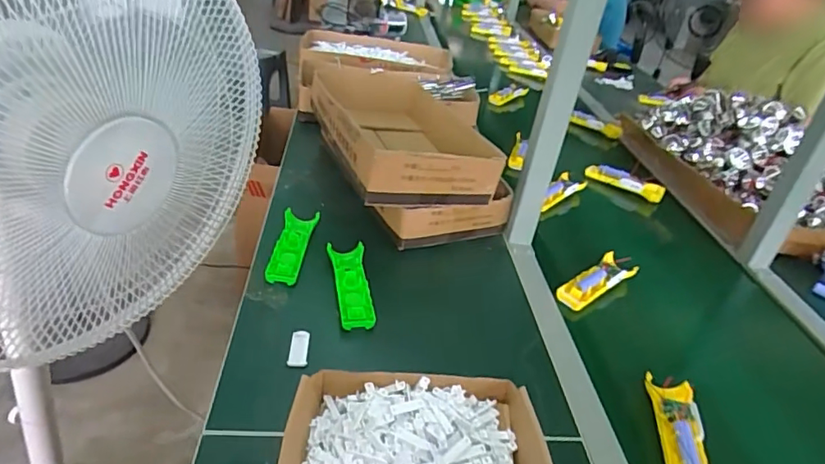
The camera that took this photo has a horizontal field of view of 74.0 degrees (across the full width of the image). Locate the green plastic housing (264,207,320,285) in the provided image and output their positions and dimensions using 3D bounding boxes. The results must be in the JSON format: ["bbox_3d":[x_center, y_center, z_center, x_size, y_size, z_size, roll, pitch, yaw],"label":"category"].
[{"bbox_3d":[-0.179,0.020,0.810,0.049,0.025,0.155,9,32,-2],"label":"green plastic housing"}]

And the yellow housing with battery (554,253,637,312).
[{"bbox_3d":[0.287,0.077,0.846,0.148,0.032,0.055,-20,43,-39],"label":"yellow housing with battery"}]

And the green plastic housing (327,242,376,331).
[{"bbox_3d":[-0.085,0.070,0.754,0.049,0.020,0.156,1,33,-14],"label":"green plastic housing"}]

